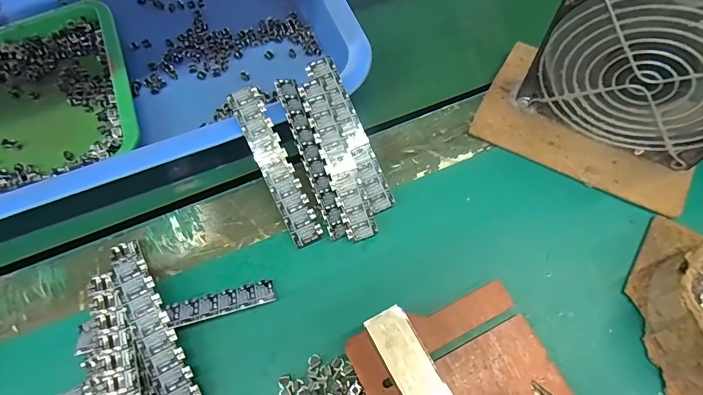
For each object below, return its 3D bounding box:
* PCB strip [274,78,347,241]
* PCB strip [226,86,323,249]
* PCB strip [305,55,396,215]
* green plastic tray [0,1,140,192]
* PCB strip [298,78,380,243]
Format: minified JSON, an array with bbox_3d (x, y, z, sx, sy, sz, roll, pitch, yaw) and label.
[{"bbox_3d":[-0.027,-0.026,0.266,0.015,0.004,0.109,-16,84,-31],"label":"PCB strip"},{"bbox_3d":[-0.049,-0.020,0.267,0.020,0.004,0.108,-25,89,-9],"label":"PCB strip"},{"bbox_3d":[0.000,-0.043,0.273,0.018,0.005,0.109,-23,87,-8],"label":"PCB strip"},{"bbox_3d":[-0.278,-0.061,0.313,0.218,0.027,0.160,-19,65,-6],"label":"green plastic tray"},{"bbox_3d":[-0.009,-0.025,0.269,0.018,0.004,0.108,-19,85,-6],"label":"PCB strip"}]

